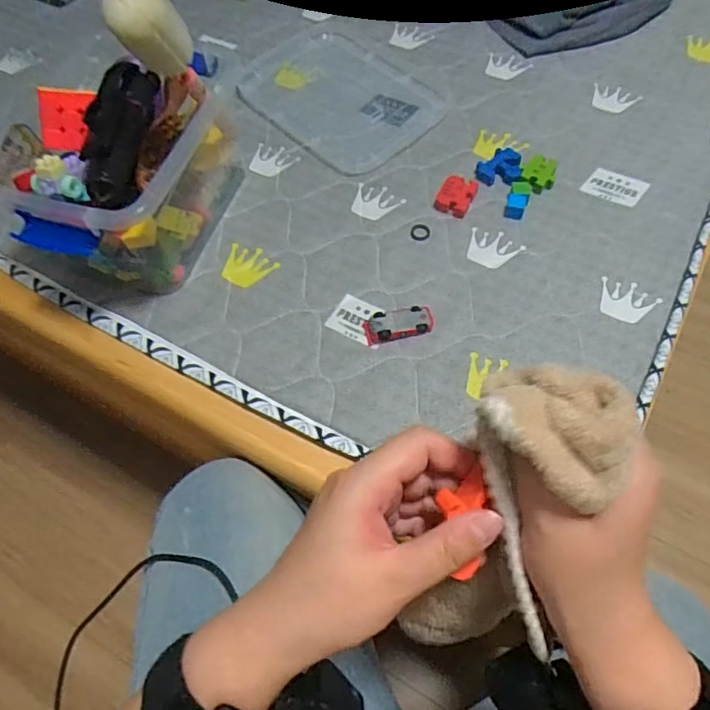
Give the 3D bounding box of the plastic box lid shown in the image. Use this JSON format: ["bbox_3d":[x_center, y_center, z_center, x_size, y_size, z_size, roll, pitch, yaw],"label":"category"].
[{"bbox_3d":[-0.023,-0.367,0.805,0.267,0.019,0.191,40,71,22],"label":"plastic box lid"}]

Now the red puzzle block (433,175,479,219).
[{"bbox_3d":[0.125,-0.198,0.702,0.044,0.016,0.054,18,64,13],"label":"red puzzle block"}]

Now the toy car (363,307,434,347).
[{"bbox_3d":[0.048,-0.034,0.617,0.075,0.014,0.032,-11,62,-3],"label":"toy car"}]

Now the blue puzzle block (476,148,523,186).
[{"bbox_3d":[0.183,-0.239,0.718,0.054,0.016,0.051,8,63,8],"label":"blue puzzle block"}]

